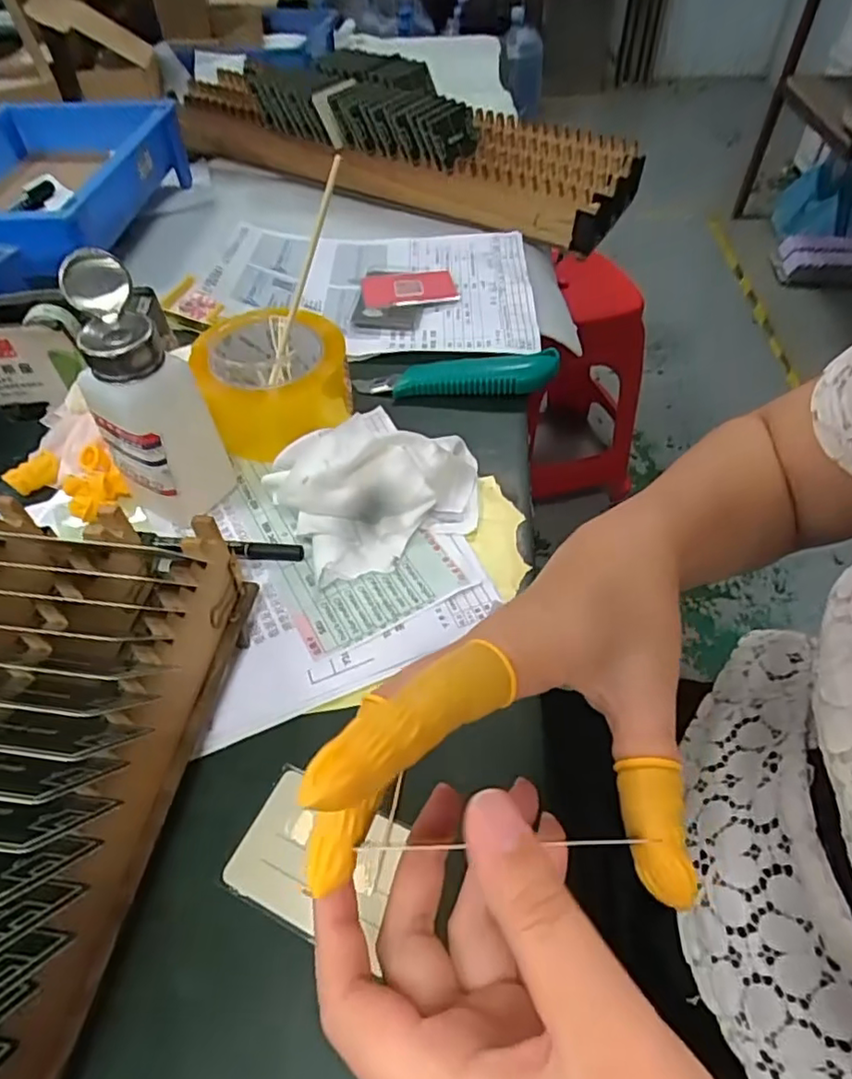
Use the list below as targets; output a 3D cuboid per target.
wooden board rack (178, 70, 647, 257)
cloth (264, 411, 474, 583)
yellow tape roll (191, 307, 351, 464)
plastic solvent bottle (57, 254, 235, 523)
[{"bbox_3d":[-0.039,-0.445,0.699,0.541,0.065,0.170,15,52,13],"label":"wooden board rack"},{"bbox_3d":[-0.023,-0.037,0.382,0.138,0.067,0.079,-18,48,-14],"label":"cloth"},{"bbox_3d":[-0.107,-0.119,0.446,0.097,0.073,0.097,-1,50,1],"label":"yellow tape roll"},{"bbox_3d":[-0.163,-0.082,0.358,0.064,0.143,0.066,-19,52,-14],"label":"plastic solvent bottle"}]

